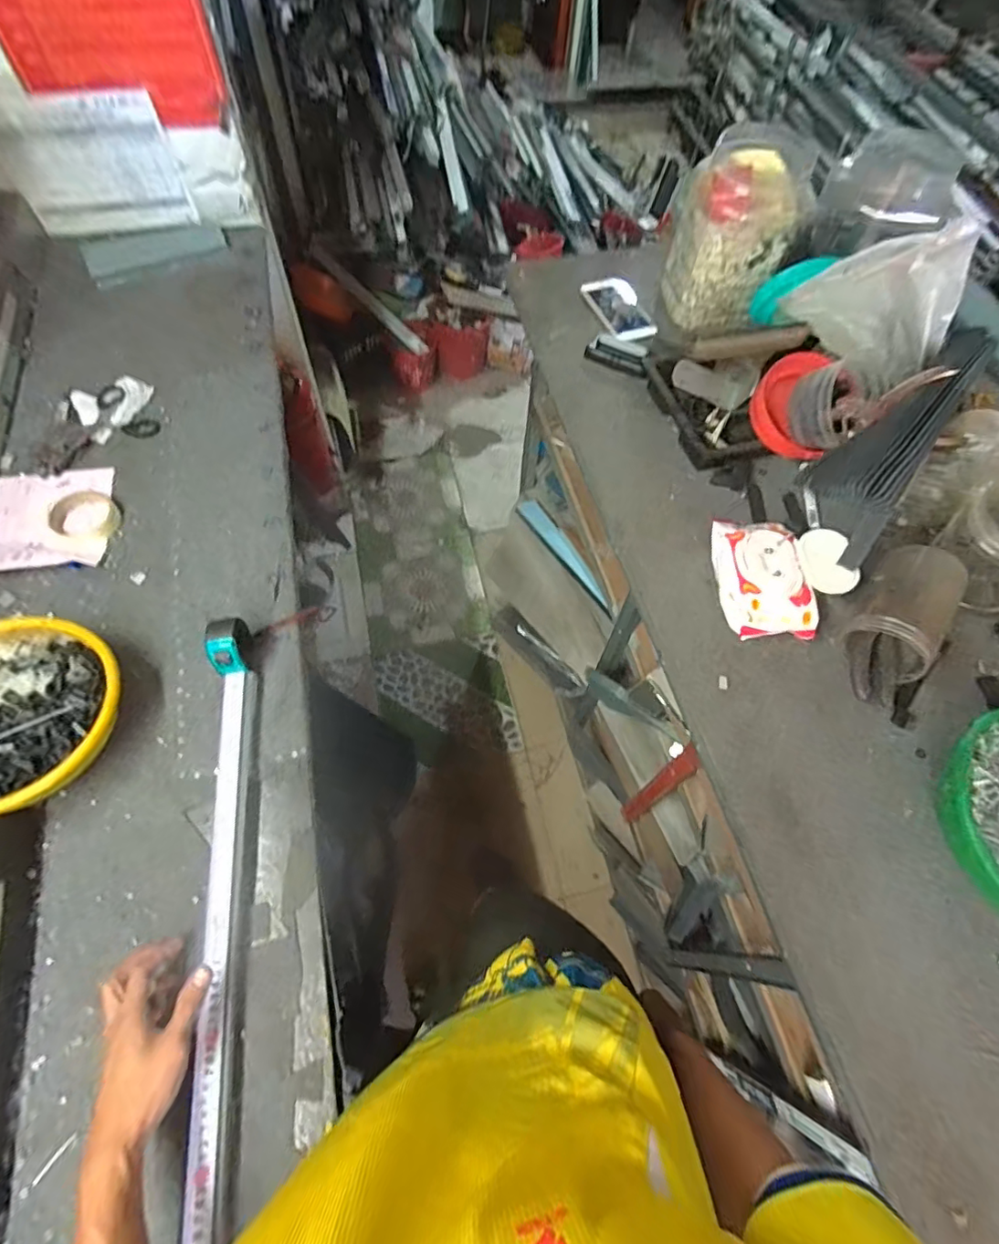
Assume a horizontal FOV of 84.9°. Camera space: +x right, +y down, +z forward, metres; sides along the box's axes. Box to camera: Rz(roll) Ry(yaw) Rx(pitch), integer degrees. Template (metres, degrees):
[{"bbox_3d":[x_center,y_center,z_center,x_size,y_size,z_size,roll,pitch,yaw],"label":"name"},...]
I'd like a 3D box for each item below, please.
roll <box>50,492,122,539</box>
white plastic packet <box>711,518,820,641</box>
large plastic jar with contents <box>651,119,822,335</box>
[{"bbox_3d":[-0.619,-0.161,0.815,0.093,0.014,0.081,2,63,-3],"label":"roll"},{"bbox_3d":[0.325,-0.060,0.681,0.097,0.050,0.175,3,63,-2],"label":"white plastic packet"},{"bbox_3d":[0.357,-0.589,0.853,0.145,0.239,0.142,-9,63,-8],"label":"large plastic jar with contents"}]

